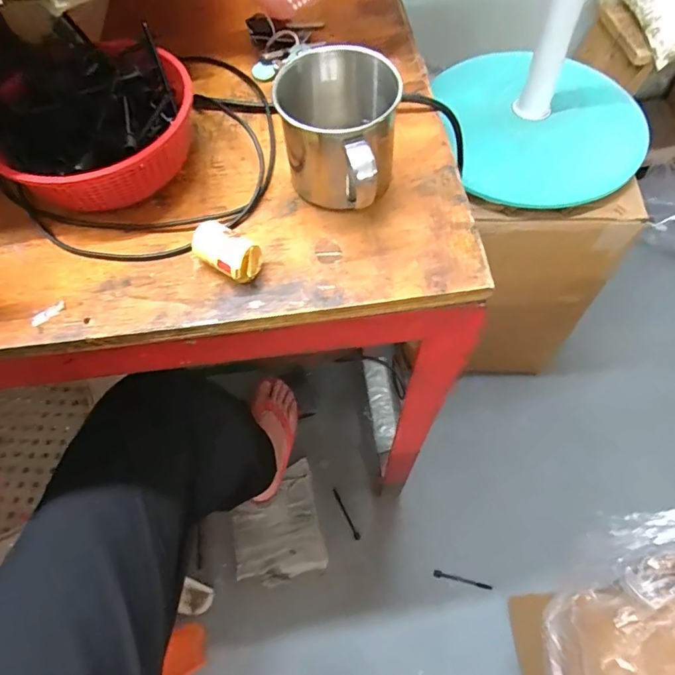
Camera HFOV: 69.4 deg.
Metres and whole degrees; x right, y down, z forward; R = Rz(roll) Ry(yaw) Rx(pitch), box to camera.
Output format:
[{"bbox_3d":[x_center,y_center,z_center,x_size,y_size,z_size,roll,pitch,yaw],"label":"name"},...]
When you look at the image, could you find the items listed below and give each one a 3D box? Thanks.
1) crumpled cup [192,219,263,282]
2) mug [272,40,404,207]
[{"bbox_3d":[-0.067,-0.050,0.294,0.040,0.021,0.024,24,64,14],"label":"crumpled cup"},{"bbox_3d":[0.002,-0.119,0.300,0.068,0.075,0.086,-5,61,-1],"label":"mug"}]

